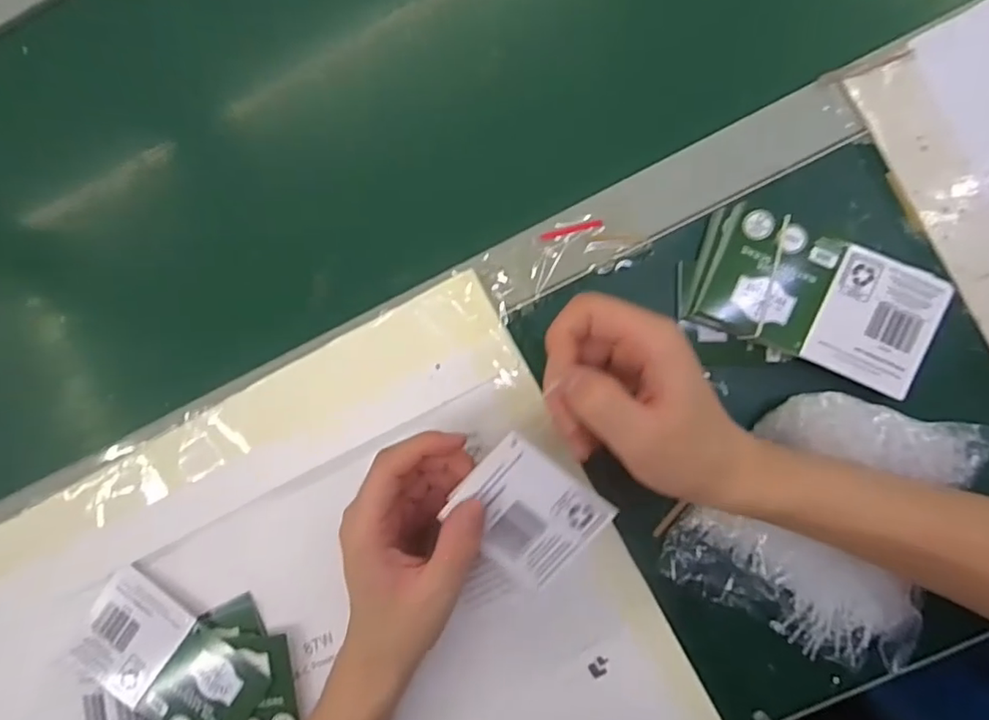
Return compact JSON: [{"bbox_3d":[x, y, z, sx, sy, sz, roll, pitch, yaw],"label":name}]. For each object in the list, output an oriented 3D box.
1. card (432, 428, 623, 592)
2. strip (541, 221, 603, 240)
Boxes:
[{"bbox_3d":[0.017,0.080,0.303,0.069,0.013,0.060,37,94,4],"label":"card"},{"bbox_3d":[0.048,-0.082,0.365,0.039,0.007,0.005,-10,90,18],"label":"strip"}]

